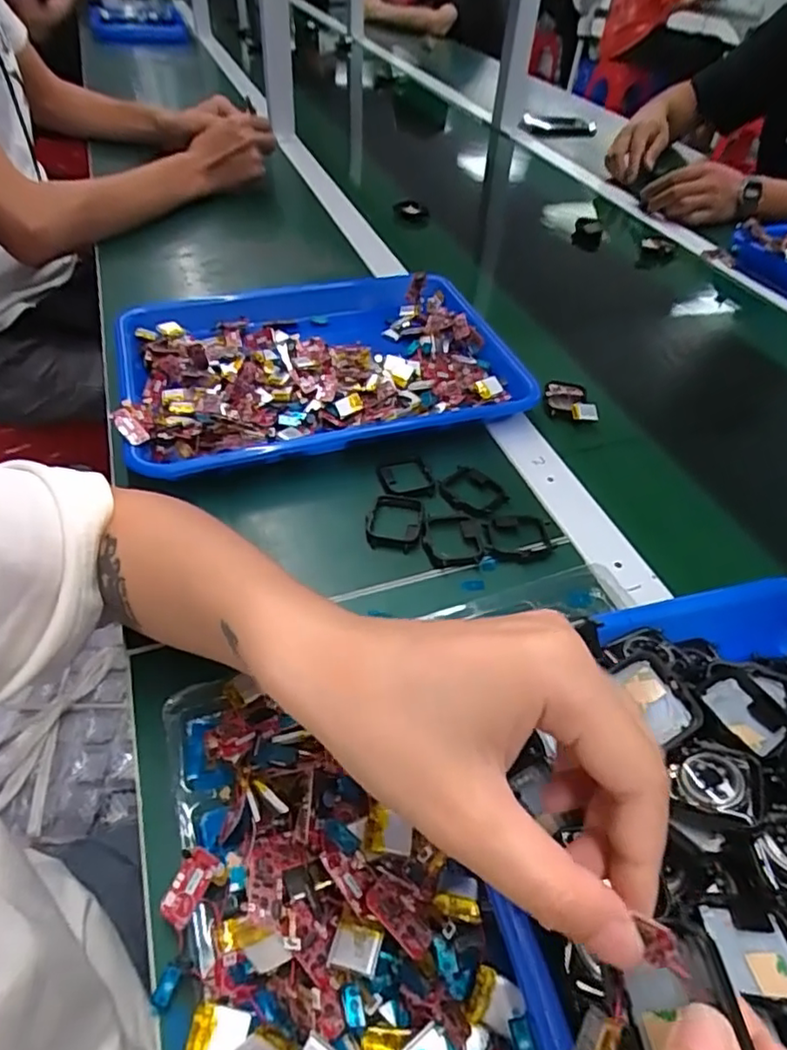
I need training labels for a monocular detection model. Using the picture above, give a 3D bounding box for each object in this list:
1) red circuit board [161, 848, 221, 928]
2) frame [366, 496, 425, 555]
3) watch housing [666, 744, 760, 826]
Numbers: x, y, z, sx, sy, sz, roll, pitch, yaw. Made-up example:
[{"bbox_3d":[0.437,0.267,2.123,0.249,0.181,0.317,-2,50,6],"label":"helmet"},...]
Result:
[{"bbox_3d":[-0.087,0.153,0.261,0.015,0.004,0.029,28,76,11],"label":"red circuit board"},{"bbox_3d":[0.001,-0.003,0.424,0.039,0.007,0.053,6,46,1],"label":"frame"},{"bbox_3d":[0.138,0.111,0.267,0.034,0.009,0.032,18,48,12],"label":"watch housing"}]

